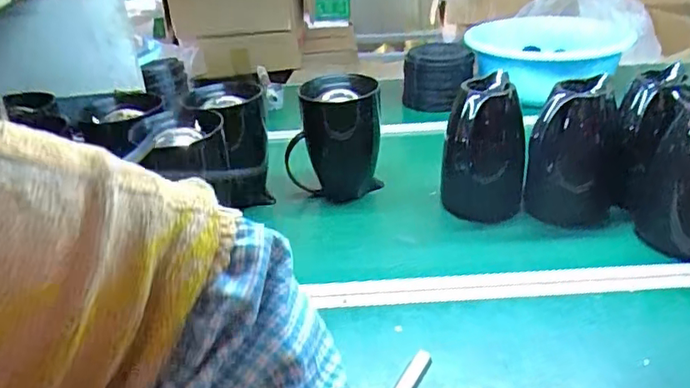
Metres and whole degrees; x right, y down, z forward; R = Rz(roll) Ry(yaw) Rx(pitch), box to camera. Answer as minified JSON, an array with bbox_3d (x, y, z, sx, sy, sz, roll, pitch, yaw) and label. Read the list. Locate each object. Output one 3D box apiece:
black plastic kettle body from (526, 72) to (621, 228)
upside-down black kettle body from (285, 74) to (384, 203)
[{"bbox_3d":[0.348,-0.055,0.873,0.127,0.216,0.113,11,31,24],"label":"black plastic kettle body"},{"bbox_3d":[-0.020,-0.101,0.935,0.152,0.197,0.119,-1,28,5],"label":"upside-down black kettle body"}]

